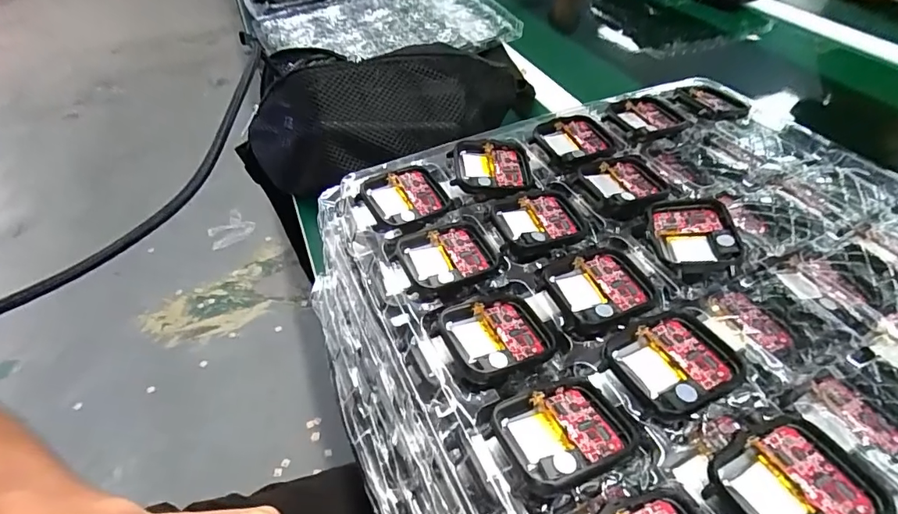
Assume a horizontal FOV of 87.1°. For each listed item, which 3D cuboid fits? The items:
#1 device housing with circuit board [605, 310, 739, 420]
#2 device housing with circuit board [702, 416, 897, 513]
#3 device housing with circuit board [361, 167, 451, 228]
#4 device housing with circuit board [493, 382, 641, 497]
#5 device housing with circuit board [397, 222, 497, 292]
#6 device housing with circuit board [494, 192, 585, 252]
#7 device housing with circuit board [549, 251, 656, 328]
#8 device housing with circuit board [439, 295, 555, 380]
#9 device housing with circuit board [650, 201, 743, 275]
[{"bbox_3d":[0.085,0.039,0.181,0.042,0.006,0.038,-21,49,-16],"label":"device housing with circuit board"},{"bbox_3d":[0.109,0.072,0.146,0.048,0.006,0.038,-18,48,-14],"label":"device housing with circuit board"},{"bbox_3d":[-0.024,-0.033,0.260,0.043,0.005,0.037,-19,61,-23],"label":"device housing with circuit board"},{"bbox_3d":[0.040,0.061,0.167,0.044,0.005,0.037,-15,32,-18],"label":"device housing with circuit board"},{"bbox_3d":[0.000,0.000,0.228,0.043,0.007,0.039,-18,48,-13],"label":"device housing with circuit board"},{"bbox_3d":[0.046,-0.019,0.244,0.042,0.007,0.037,-16,47,-11],"label":"device housing with circuit board"},{"bbox_3d":[0.067,0.013,0.212,0.044,0.004,0.037,-14,47,-10],"label":"device housing with circuit board"},{"bbox_3d":[0.021,0.032,0.200,0.042,0.009,0.037,-21,49,-16],"label":"device housing with circuit board"},{"bbox_3d":[0.118,-0.010,0.229,0.038,0.010,0.045,3,46,6],"label":"device housing with circuit board"}]

